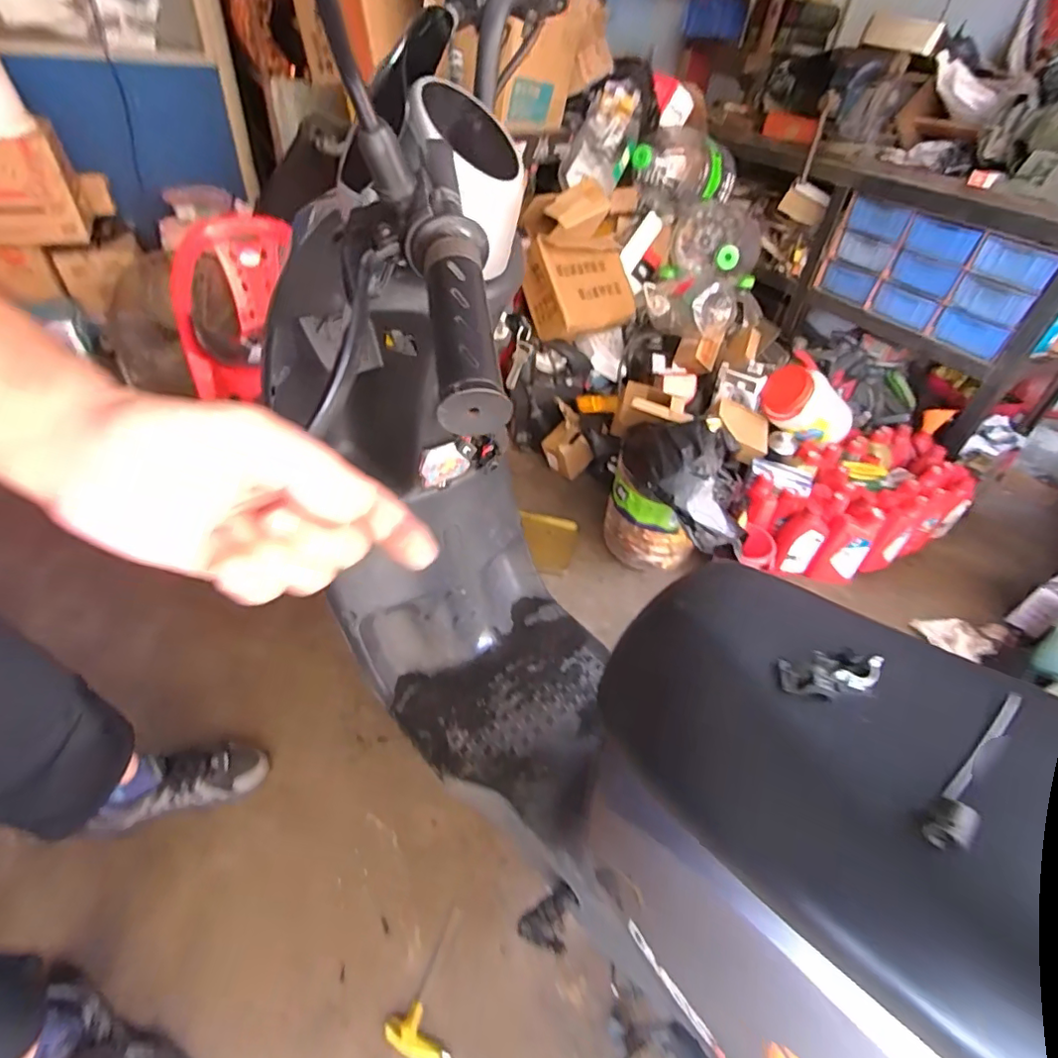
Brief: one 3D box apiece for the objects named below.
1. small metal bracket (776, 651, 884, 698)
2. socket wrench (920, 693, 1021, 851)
[{"bbox_3d":[0.222,0.105,0.397,0.076,0.015,0.032,0,43,-7],"label":"small metal bracket"},{"bbox_3d":[0.291,0.149,0.348,0.149,0.015,0.022,-26,52,-30],"label":"socket wrench"}]

